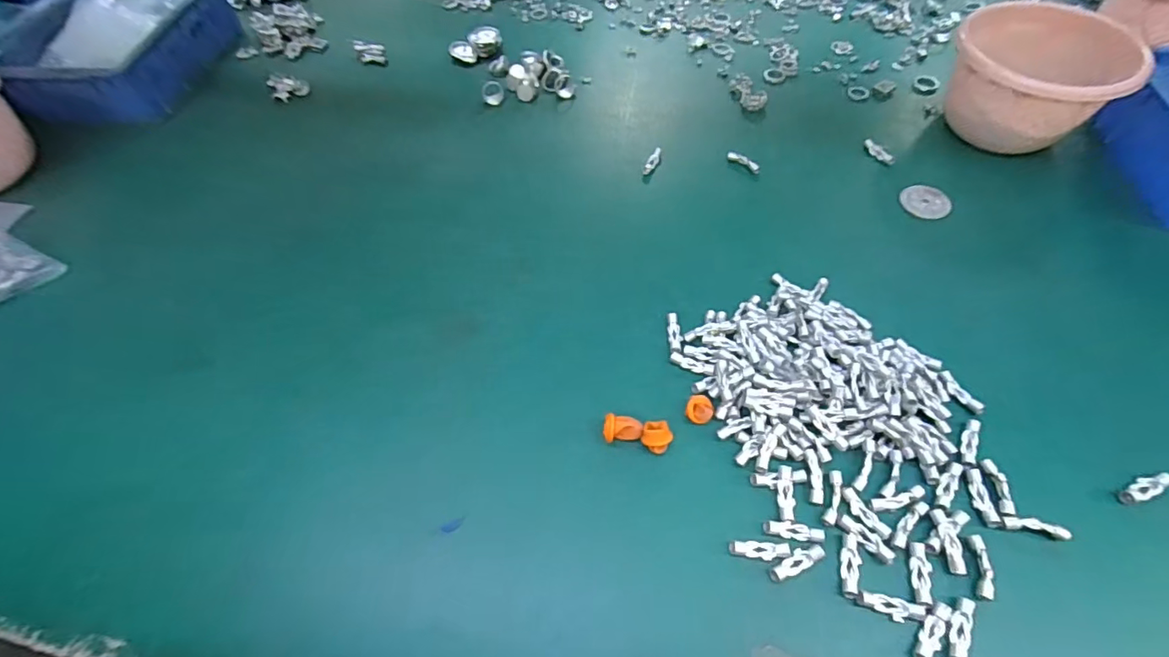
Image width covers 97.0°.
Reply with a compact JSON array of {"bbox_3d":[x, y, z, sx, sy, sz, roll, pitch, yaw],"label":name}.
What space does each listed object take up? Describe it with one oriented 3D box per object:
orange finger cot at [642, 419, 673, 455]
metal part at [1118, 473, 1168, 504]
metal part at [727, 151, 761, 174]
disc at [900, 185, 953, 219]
[{"bbox_3d":[0.050,0.076,0.360,0.021,0.010,0.021,1,57,4],"label":"orange finger cot"},{"bbox_3d":[0.358,0.102,0.329,0.033,0.011,0.012,-14,56,-9],"label":"metal part"},{"bbox_3d":[0.160,-0.169,0.521,0.012,0.007,0.039,-37,63,-22],"label":"metal part"},{"bbox_3d":[0.317,-0.119,0.481,0.042,0.004,0.040,-2,56,2],"label":"disc"}]

